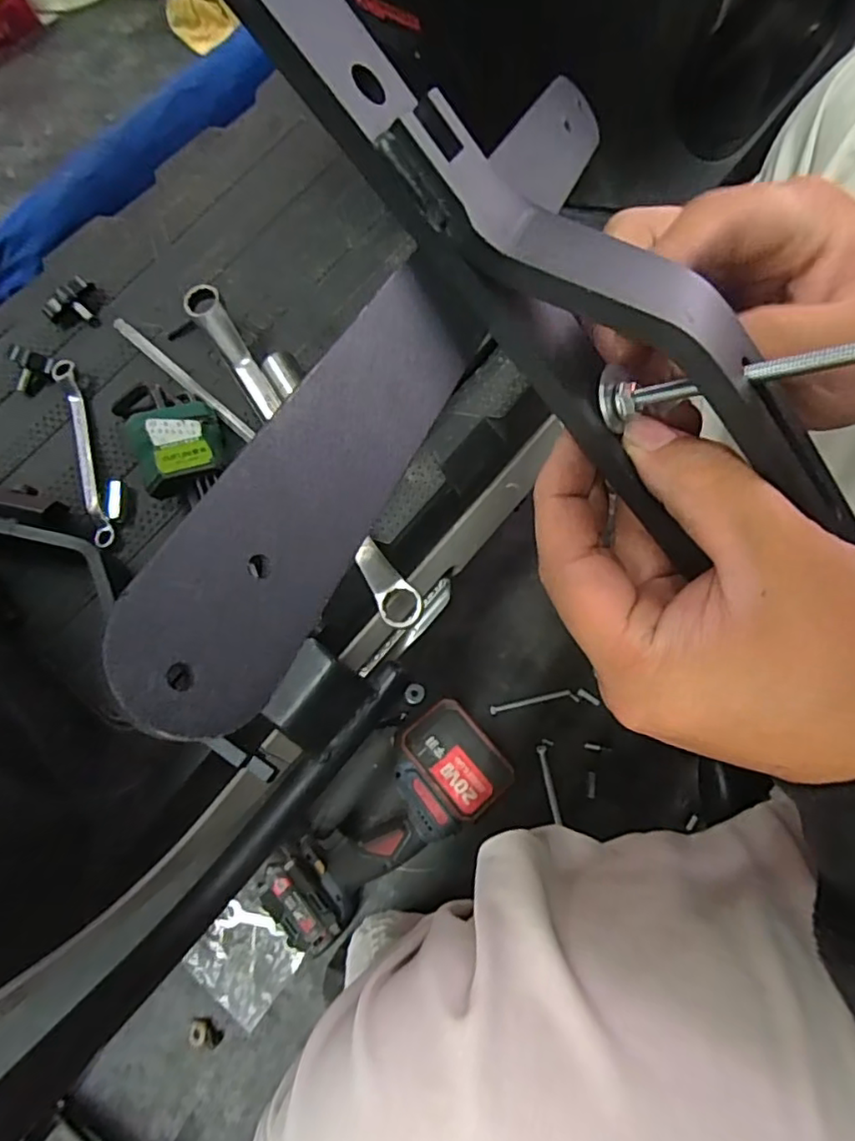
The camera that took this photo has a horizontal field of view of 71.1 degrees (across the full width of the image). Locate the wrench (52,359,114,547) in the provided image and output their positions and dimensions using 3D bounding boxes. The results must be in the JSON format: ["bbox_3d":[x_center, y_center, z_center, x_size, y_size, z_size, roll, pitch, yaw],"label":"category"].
[{"bbox_3d":[-0.227,-0.078,0.392,0.014,0.016,0.137,-19,71,-6],"label":"wrench"}]

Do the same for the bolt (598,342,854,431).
[{"bbox_3d":[0.090,-0.055,0.167,0.086,0.011,0.015,0,65,39],"label":"bolt"}]

